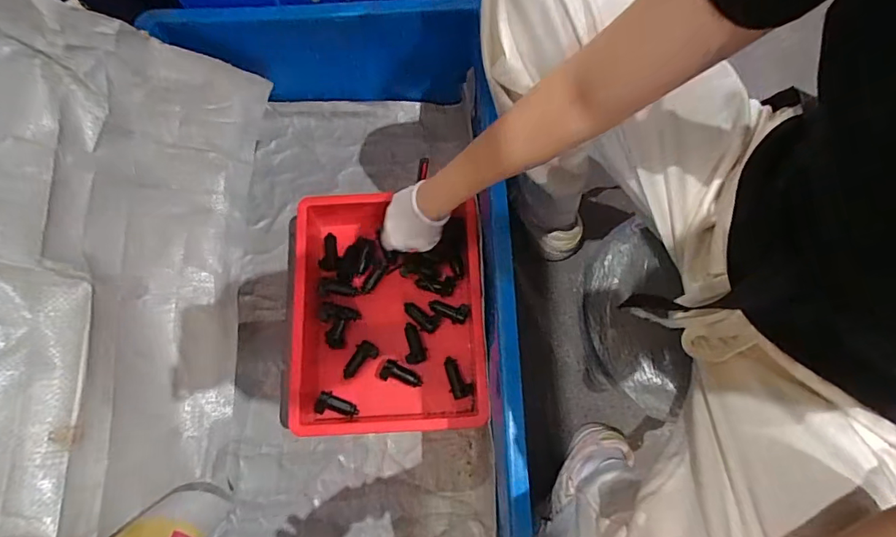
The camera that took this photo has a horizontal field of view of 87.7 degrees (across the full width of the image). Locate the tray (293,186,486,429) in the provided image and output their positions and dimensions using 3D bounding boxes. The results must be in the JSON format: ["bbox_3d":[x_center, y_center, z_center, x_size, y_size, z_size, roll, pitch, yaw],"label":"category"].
[{"bbox_3d":[-0.097,0.063,0.697,0.259,0.085,0.334,-4,74,0],"label":"tray"}]

